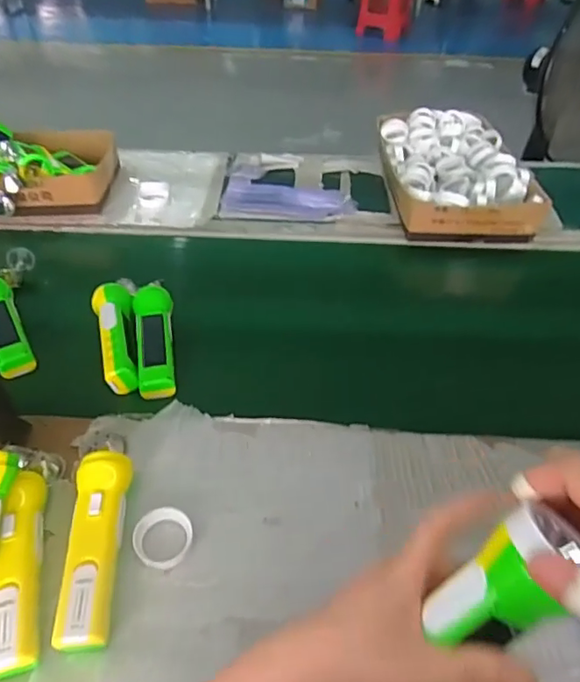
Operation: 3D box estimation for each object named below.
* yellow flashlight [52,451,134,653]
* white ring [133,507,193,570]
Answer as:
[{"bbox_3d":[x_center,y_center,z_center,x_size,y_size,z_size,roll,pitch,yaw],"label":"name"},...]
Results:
[{"bbox_3d":[-0.175,0.184,0.486,0.047,0.035,0.175,-4,44,-7],"label":"yellow flashlight"},{"bbox_3d":[-0.122,0.184,0.507,0.055,0.015,0.053,1,43,-1],"label":"white ring"}]

